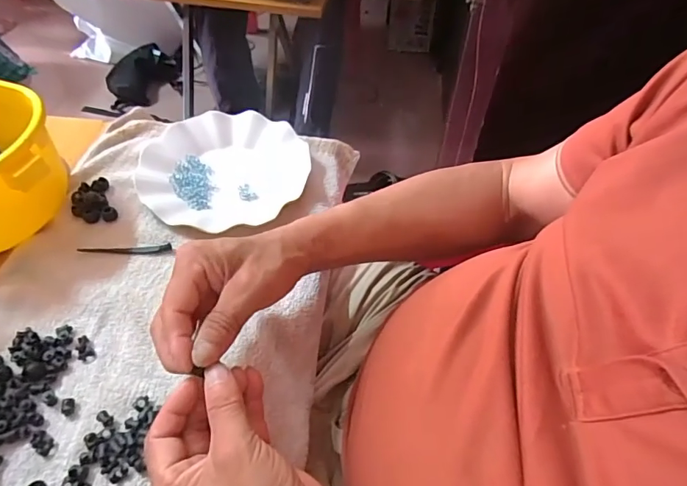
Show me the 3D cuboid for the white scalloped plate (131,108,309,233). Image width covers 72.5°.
[{"bbox_3d":[-0.131,-0.089,0.532,0.177,0.026,0.170,1,50,-1],"label":"white scalloped plate"}]

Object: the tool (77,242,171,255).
[{"bbox_3d":[-0.215,0.007,0.461,0.089,0.006,0.010,-1,51,-3],"label":"tool"}]

